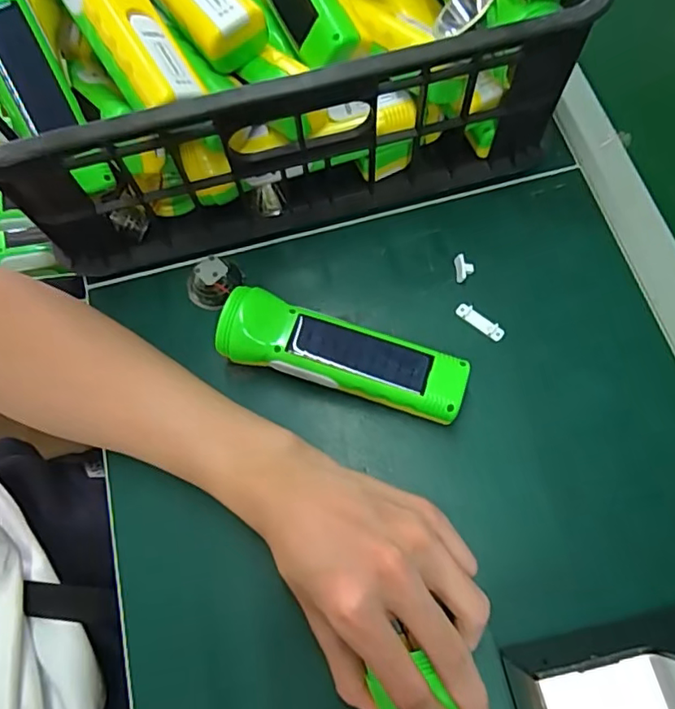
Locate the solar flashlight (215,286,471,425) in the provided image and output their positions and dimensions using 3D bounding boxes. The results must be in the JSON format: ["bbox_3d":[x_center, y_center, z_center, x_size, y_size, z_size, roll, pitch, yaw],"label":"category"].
[{"bbox_3d":[0.003,0.003,0.375,0.163,0.040,0.045,16,70,7],"label":"solar flashlight"}]

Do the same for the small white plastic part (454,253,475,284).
[{"bbox_3d":[0.093,-0.063,0.408,0.014,0.008,0.019,-5,70,-1],"label":"small white plastic part"}]

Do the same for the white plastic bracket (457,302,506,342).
[{"bbox_3d":[0.102,-0.023,0.396,0.037,0.004,0.010,37,75,14],"label":"white plastic bracket"}]

